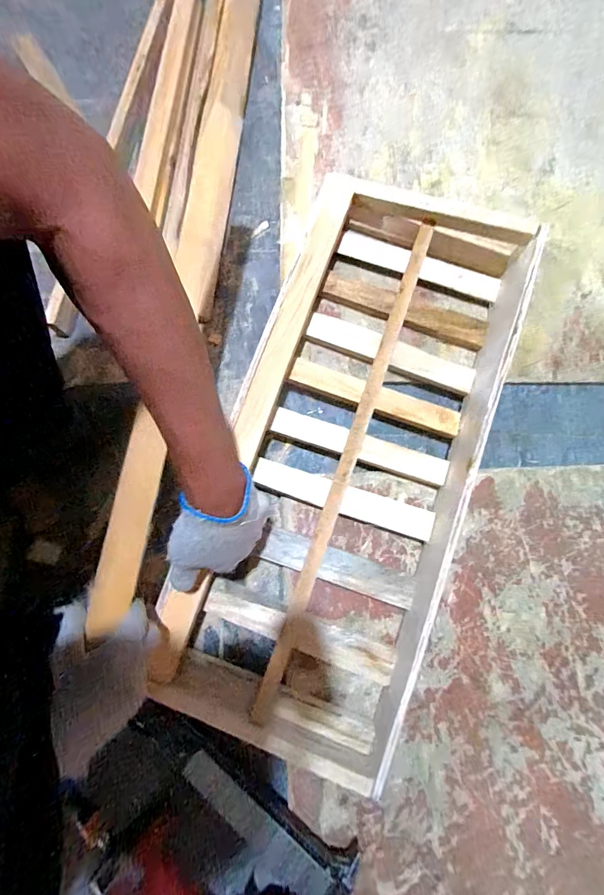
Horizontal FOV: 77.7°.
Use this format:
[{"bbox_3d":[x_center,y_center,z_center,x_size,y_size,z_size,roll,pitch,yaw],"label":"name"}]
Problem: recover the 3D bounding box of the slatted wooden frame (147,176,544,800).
[{"bbox_3d":[0.069,-0.001,0.487,0.284,0.096,0.690,18,81,3],"label":"slatted wooden frame"}]

